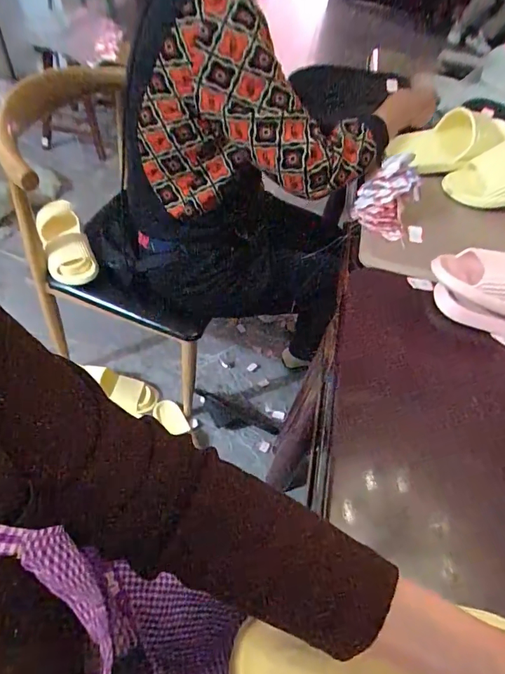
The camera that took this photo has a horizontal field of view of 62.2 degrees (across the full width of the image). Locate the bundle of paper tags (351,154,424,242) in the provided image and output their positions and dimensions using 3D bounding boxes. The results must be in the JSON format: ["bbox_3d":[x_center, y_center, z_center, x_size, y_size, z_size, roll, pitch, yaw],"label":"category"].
[{"bbox_3d":[0.210,-0.218,0.653,0.087,0.093,0.083,18,52,3],"label":"bundle of paper tags"}]

